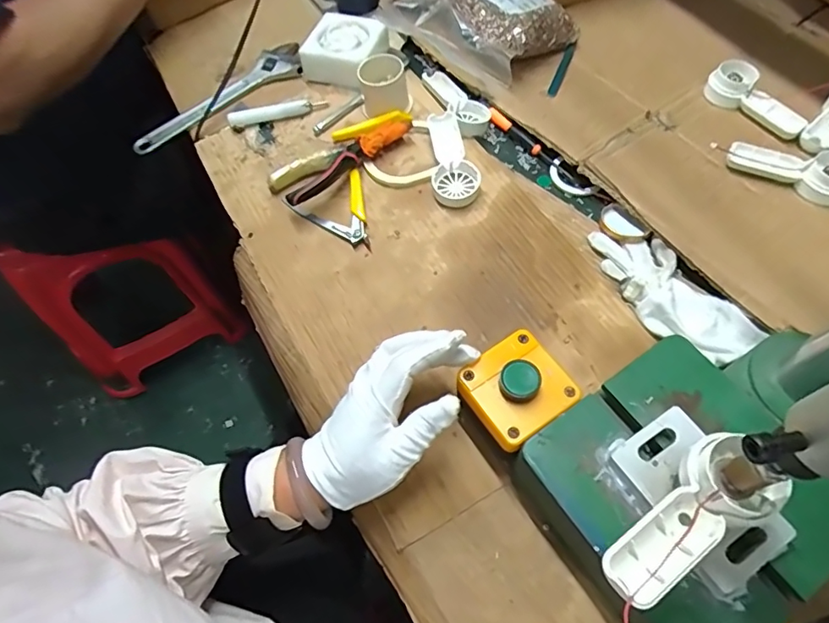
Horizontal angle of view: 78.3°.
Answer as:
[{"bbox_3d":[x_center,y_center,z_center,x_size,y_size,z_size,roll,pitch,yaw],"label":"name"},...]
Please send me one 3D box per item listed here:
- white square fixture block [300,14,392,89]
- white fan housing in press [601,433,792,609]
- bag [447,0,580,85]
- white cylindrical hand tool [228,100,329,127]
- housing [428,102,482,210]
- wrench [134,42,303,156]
[{"bbox_3d":[-0.085,-0.315,0.613,0.079,0.036,0.088,21,65,14],"label":"white square fixture block"},{"bbox_3d":[0.142,0.109,0.271,0.105,0.020,0.044,-27,63,-13],"label":"white fan housing in press"},{"bbox_3d":[0.105,-0.339,0.601,0.120,0.054,0.131,-38,66,-16],"label":"bag"},{"bbox_3d":[-0.158,-0.233,0.588,0.113,0.013,0.017,-14,61,-4],"label":"white cylindrical hand tool"},{"bbox_3d":[0.040,-0.161,0.534,0.045,0.020,0.119,-5,61,1],"label":"housing"},{"bbox_3d":[-0.222,-0.257,0.604,0.053,0.014,0.233,37,69,21],"label":"wrench"}]

